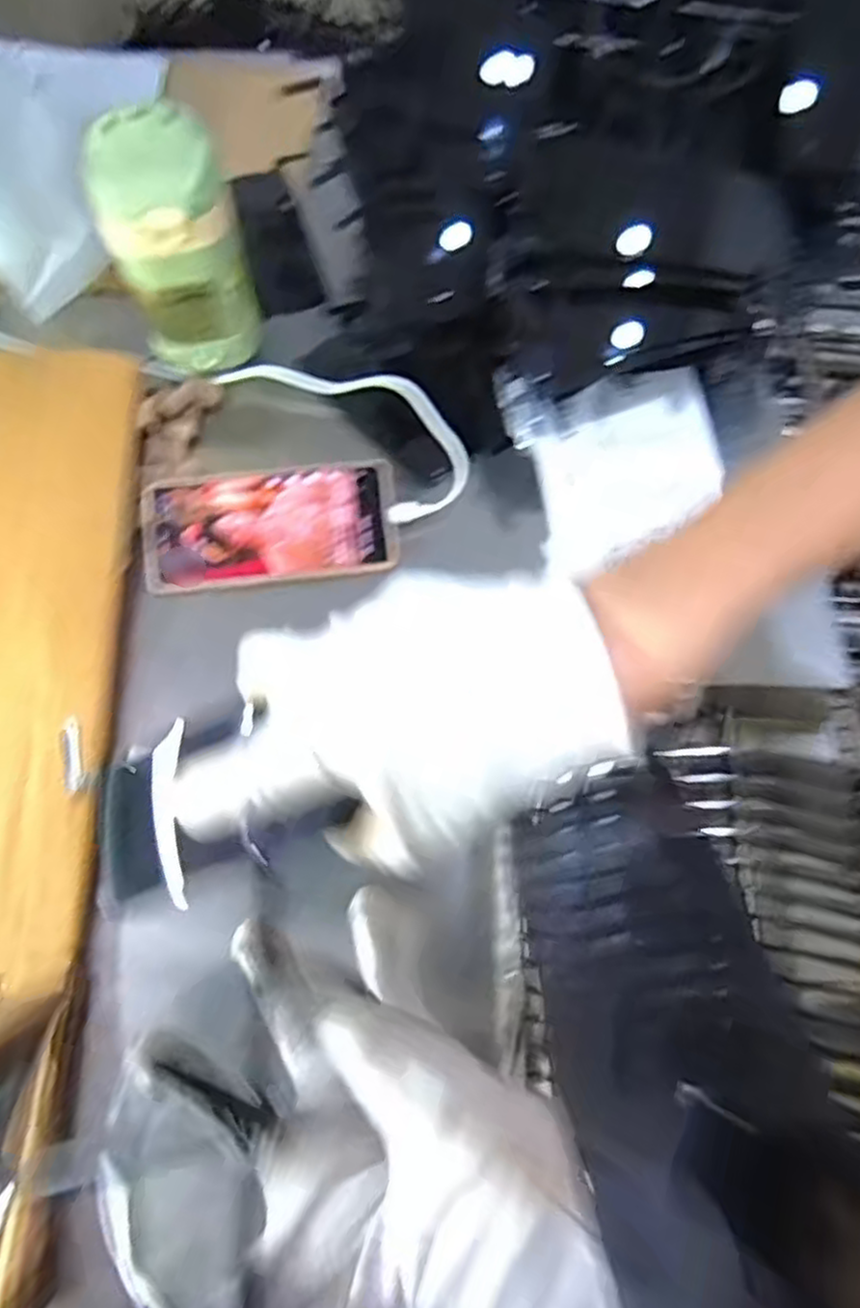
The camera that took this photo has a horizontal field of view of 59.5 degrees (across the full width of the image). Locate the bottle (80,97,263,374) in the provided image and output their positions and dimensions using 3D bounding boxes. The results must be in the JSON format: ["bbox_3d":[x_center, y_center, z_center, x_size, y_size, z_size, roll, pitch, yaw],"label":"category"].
[{"bbox_3d":[-0.165,-0.267,0.497,0.081,0.142,0.071,-11,69,-6],"label":"bottle"}]

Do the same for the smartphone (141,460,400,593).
[{"bbox_3d":[-0.107,-0.086,0.503,0.166,0.008,0.075,-6,80,-1],"label":"smartphone"}]

